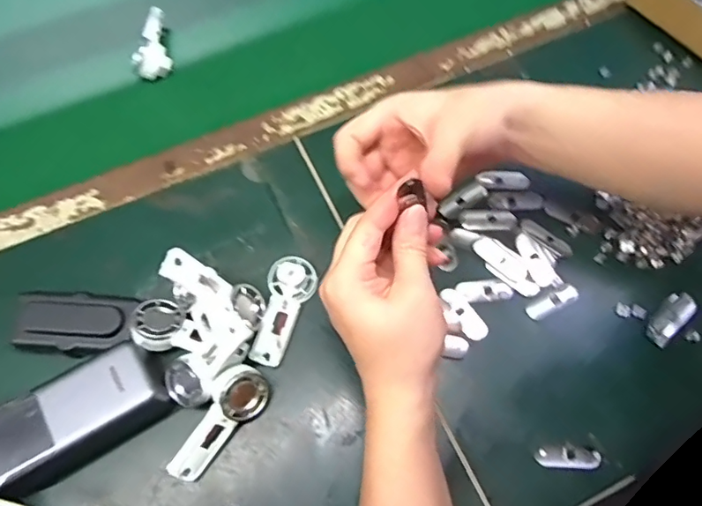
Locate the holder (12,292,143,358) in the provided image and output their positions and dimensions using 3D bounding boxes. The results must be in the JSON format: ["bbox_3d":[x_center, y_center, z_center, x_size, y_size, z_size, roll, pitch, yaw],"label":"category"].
[{"bbox_3d":[-0.228,0.060,0.437,0.097,0.024,0.050,8,67,4],"label":"holder"}]

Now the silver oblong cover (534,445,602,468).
[{"bbox_3d":[0.170,0.159,0.410,0.049,0.004,0.016,3,66,2],"label":"silver oblong cover"}]

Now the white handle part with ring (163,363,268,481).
[{"bbox_3d":[-0.102,0.130,0.407,0.092,0.039,0.023,-54,33,-11],"label":"white handle part with ring"}]

